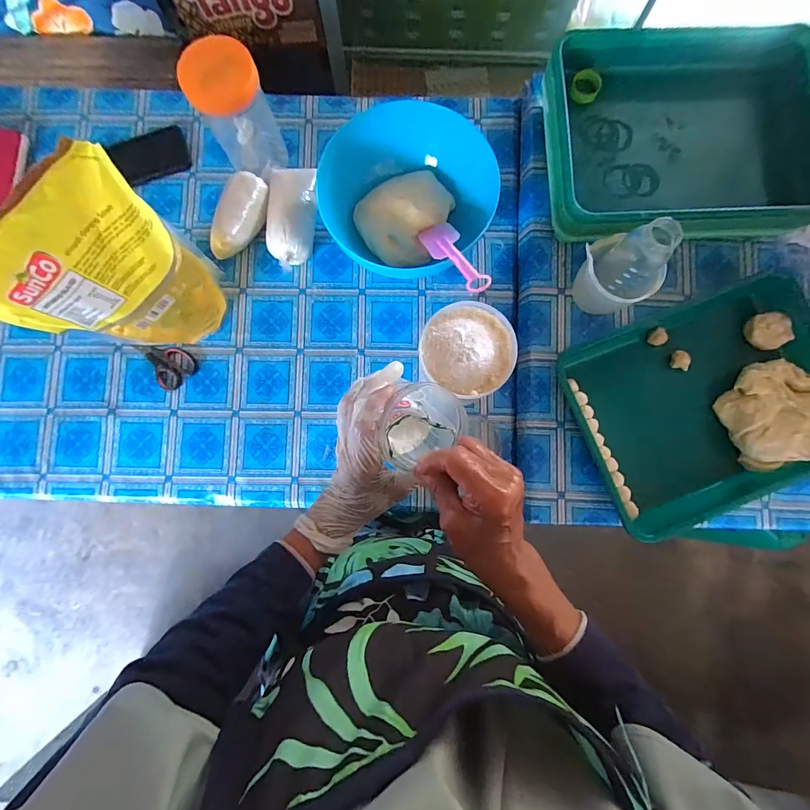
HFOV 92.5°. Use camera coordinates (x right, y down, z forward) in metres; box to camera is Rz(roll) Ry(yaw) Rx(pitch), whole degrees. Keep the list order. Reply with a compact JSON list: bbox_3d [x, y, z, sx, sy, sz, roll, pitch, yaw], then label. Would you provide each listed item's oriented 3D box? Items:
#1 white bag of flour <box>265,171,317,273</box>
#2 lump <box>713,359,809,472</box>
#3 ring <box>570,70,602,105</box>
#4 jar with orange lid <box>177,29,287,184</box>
[{"bbox_3d":[-0.165,-0.287,0.592,0.088,0.066,0.161,2,84,0],"label":"white bag of flour"},{"bbox_3d":[0.508,0.008,0.531,0.134,0.055,0.127,0,84,0],"label":"lump"},{"bbox_3d":[0.257,-0.450,0.548,0.046,0.037,0.011,-1,54,-3],"label":"ring"},{"bbox_3d":[-0.230,-0.400,0.557,0.098,0.165,0.105,-23,84,-2],"label":"jar with orange lid"}]

